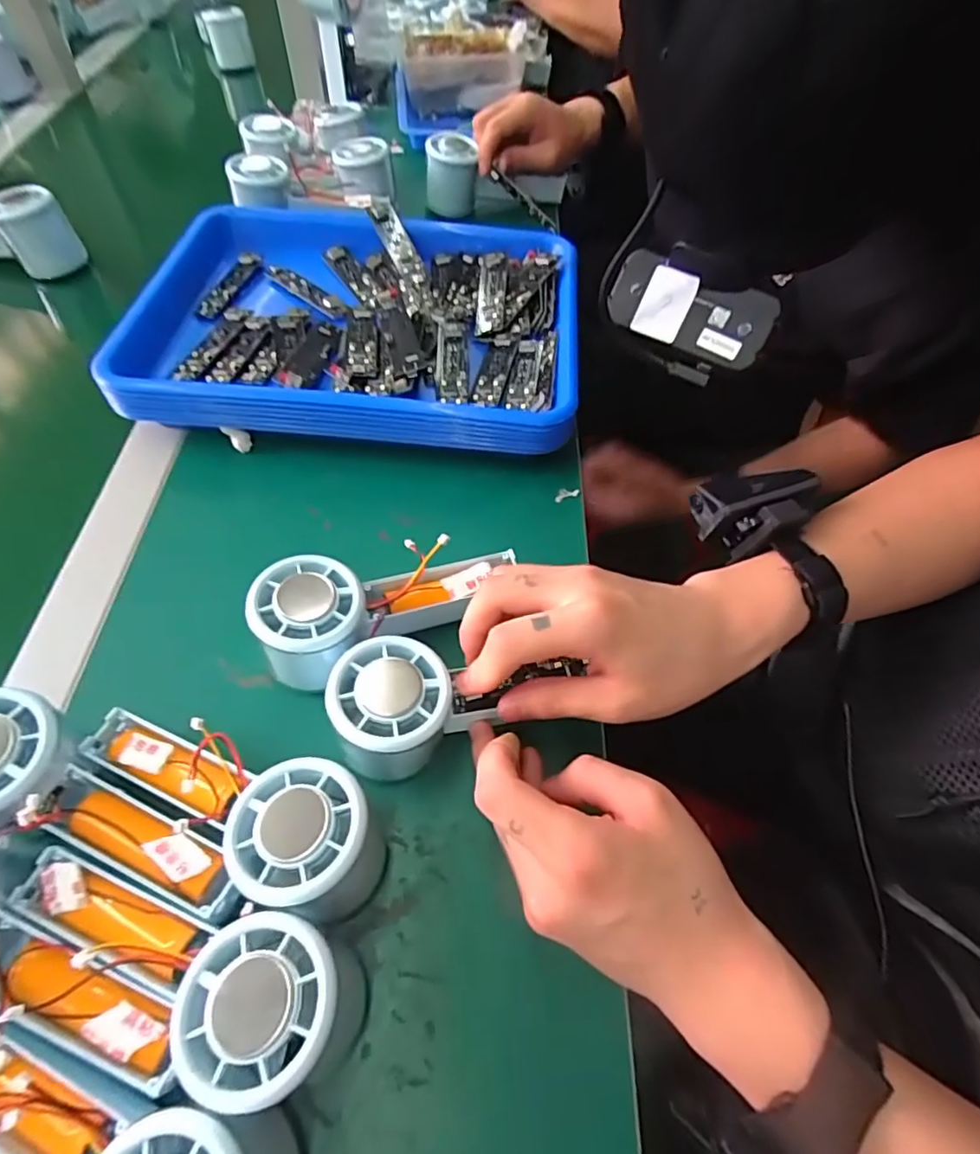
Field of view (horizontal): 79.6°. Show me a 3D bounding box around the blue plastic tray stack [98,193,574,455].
[{"bbox_3d":[-0.104,-0.209,0.481,0.347,0.050,0.265,4,56,1],"label":"blue plastic tray stack"}]

